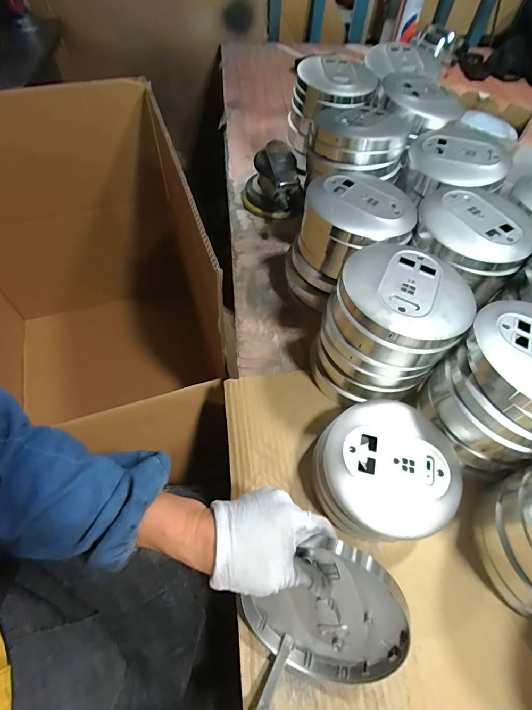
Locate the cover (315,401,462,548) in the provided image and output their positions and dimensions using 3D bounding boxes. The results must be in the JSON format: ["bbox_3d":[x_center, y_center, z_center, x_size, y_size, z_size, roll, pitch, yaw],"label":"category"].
[{"bbox_3d":[0.122,0.115,0.375,0.142,0.034,0.129,-18,61,-11],"label":"cover"}]

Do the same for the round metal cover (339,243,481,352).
[{"bbox_3d":[0.145,-0.062,0.381,0.131,0.039,0.120,1,58,-2],"label":"round metal cover"}]

